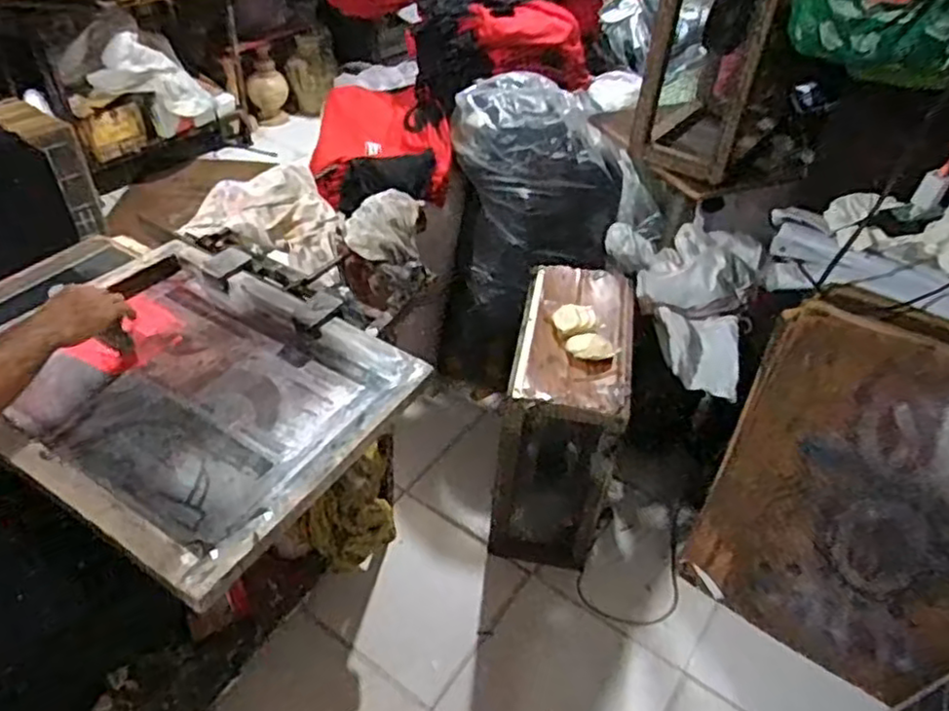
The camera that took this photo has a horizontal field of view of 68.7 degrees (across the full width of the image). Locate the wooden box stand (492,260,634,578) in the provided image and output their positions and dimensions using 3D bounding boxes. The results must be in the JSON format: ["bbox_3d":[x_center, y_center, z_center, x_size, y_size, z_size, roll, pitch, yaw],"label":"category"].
[{"bbox_3d":[0.212,0.146,1.653,0.271,0.565,0.453,9,42,4],"label":"wooden box stand"}]

